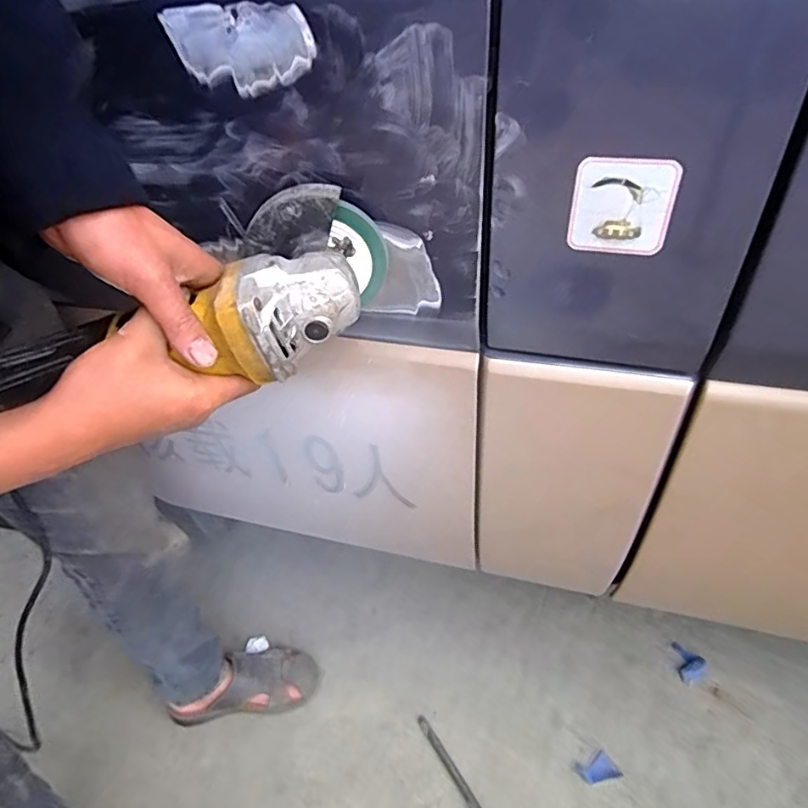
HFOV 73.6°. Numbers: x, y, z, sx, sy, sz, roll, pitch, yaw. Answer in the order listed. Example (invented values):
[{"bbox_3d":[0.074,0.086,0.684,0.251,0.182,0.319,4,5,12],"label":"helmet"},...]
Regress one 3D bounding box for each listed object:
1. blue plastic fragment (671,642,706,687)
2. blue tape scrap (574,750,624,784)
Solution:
[{"bbox_3d":[0.477,0.444,0.926,0.054,0.007,0.056,-34,48,-28],"label":"blue plastic fragment"},{"bbox_3d":[0.293,0.555,0.819,0.058,0.004,0.038,-19,42,-13],"label":"blue tape scrap"}]

